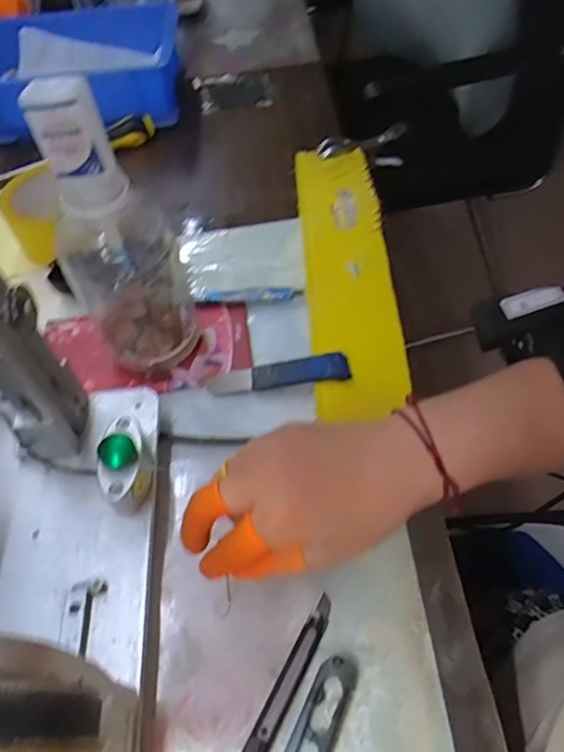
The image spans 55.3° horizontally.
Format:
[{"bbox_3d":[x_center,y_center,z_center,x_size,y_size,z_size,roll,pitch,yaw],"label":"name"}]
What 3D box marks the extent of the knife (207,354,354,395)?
[{"bbox_3d":[-0.004,0.000,0.399,0.106,0.009,0.019,-8,54,11],"label":"knife"}]

